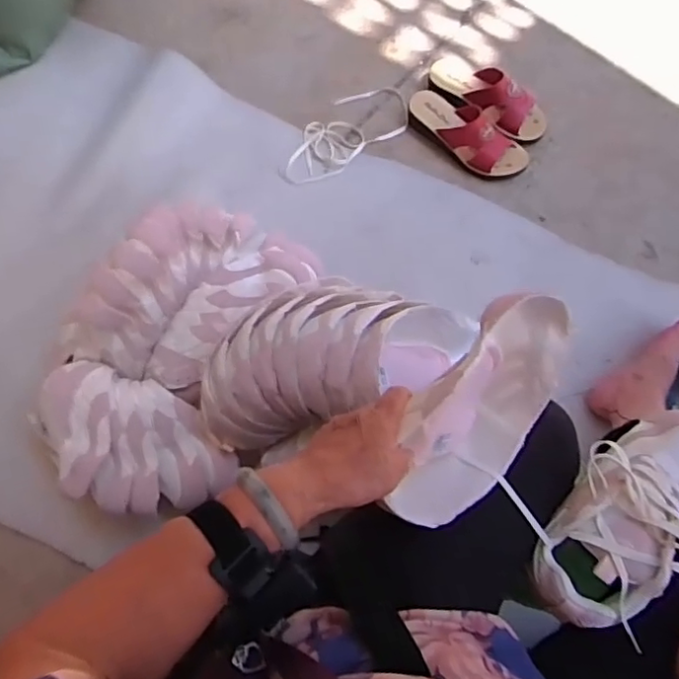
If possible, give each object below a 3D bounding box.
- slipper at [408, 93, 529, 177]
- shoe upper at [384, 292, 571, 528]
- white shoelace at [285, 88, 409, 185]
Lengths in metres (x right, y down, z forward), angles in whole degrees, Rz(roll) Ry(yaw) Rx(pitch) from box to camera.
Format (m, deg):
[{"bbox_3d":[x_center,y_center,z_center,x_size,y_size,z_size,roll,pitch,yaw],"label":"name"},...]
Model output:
[{"bbox_3d":[0.227,-0.375,1.096,0.235,0.079,0.092,44,79,12],"label":"slipper"},{"bbox_3d":[0.113,0.062,0.481,0.090,0.141,0.172,39,74,11],"label":"shoe upper"},{"bbox_3d":[0.014,-0.381,1.117,0.278,0.021,0.120,-38,77,-9],"label":"white shoelace"}]

